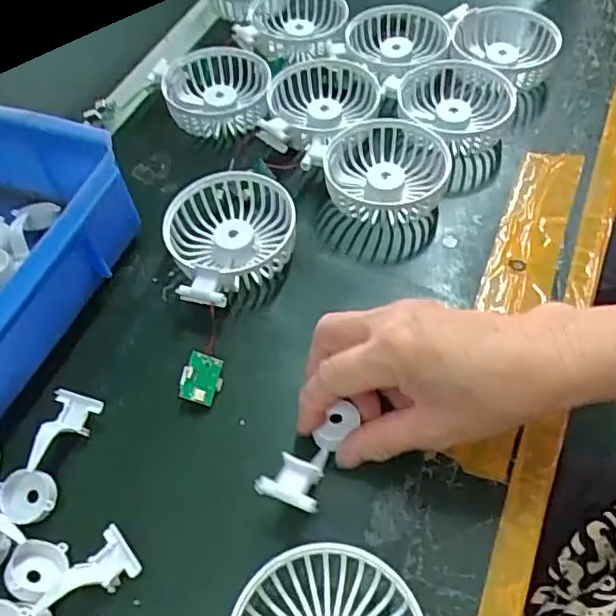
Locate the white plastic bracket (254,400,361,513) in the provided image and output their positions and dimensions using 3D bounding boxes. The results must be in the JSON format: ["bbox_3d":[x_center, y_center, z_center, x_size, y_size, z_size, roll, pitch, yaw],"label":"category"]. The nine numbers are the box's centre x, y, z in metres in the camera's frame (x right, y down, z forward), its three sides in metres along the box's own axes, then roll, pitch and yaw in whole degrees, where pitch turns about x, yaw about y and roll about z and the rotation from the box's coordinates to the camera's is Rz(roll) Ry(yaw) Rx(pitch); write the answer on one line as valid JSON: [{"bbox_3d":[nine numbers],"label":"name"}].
[{"bbox_3d":[0.004,0.081,0.339,0.032,0.028,0.068,27,40,17],"label":"white plastic bracket"}]

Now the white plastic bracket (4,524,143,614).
[{"bbox_3d":[-0.118,0.130,0.315,0.062,0.017,0.032,-16,54,-6],"label":"white plastic bracket"}]

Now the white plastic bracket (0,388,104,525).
[{"bbox_3d":[-0.145,0.079,0.345,0.033,0.017,0.073,13,56,15],"label":"white plastic bracket"}]

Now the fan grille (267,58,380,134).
[{"bbox_3d":[0.010,-0.166,0.501,0.086,0.033,0.086,-30,56,-15],"label":"fan grille"}]

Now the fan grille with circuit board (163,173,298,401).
[{"bbox_3d":[-0.051,-0.023,0.412,0.099,0.039,0.154,-11,55,-4],"label":"fan grille with circuit board"}]

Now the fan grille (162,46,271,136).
[{"bbox_3d":[-0.073,-0.176,0.505,0.081,0.034,0.080,-8,53,0],"label":"fan grille"}]

